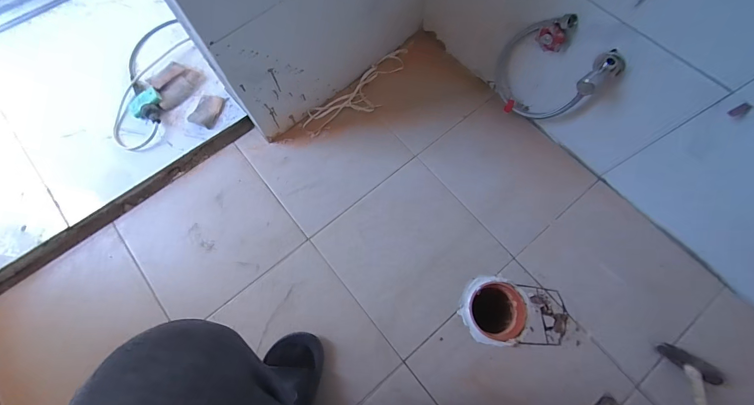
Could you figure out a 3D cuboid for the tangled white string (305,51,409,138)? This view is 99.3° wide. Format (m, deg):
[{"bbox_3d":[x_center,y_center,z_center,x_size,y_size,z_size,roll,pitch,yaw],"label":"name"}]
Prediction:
[{"bbox_3d":[-0.031,-0.265,0.769,0.324,0.016,0.088,-41,76,-14],"label":"tangled white string"}]

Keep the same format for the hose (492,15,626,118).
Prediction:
[{"bbox_3d":[0.340,-0.248,0.647,0.084,0.245,0.197,-19,72,-8],"label":"hose"}]

